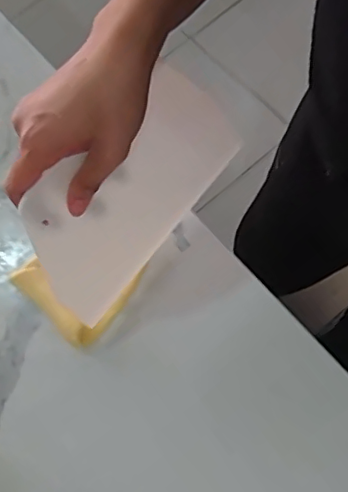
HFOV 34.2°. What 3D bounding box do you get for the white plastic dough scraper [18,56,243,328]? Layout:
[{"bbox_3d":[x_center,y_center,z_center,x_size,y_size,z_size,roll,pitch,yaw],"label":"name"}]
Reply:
[{"bbox_3d":[-0.027,-0.042,0.408,0.011,0.120,0.183,29,71,37],"label":"white plastic dough scraper"}]

